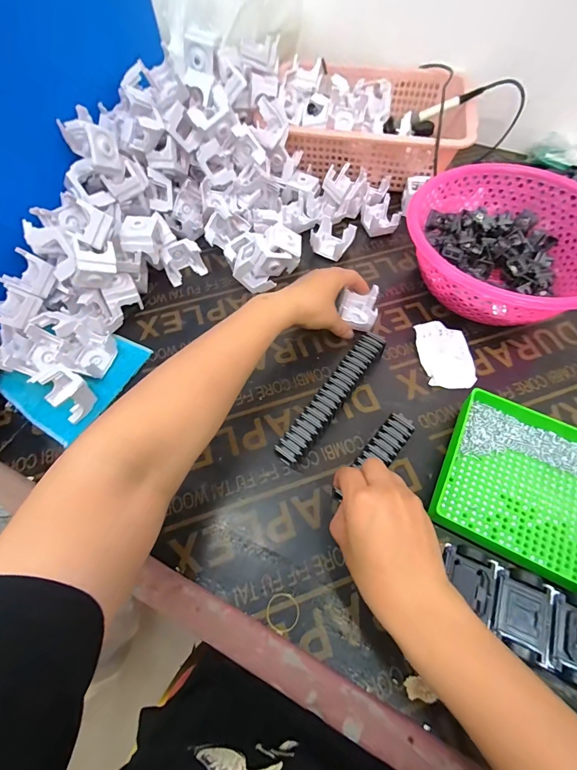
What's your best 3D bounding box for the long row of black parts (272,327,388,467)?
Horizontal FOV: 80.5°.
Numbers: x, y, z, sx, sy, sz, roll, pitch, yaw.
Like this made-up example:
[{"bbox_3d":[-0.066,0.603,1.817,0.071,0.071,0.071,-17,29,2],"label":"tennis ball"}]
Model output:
[{"bbox_3d":[0.052,0.014,0.398,0.031,0.028,0.191,33,66,18],"label":"long row of black parts"}]

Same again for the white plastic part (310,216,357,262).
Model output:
[{"bbox_3d":[0.067,-0.221,0.524,0.056,0.037,0.047,28,65,16],"label":"white plastic part"}]

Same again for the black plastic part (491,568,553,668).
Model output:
[{"bbox_3d":[0.185,0.185,0.280,0.039,0.033,0.059,21,63,13],"label":"black plastic part"}]

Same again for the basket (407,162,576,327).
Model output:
[{"bbox_3d":[0.286,-0.180,0.462,0.245,0.100,0.228,-1,60,1],"label":"basket"}]

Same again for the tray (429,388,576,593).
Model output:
[{"bbox_3d":[0.277,0.114,0.328,0.239,0.039,0.161,25,64,15],"label":"tray"}]

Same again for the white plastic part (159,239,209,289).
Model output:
[{"bbox_3d":[-0.157,-0.184,0.505,0.057,0.043,0.043,-28,63,-13],"label":"white plastic part"}]

